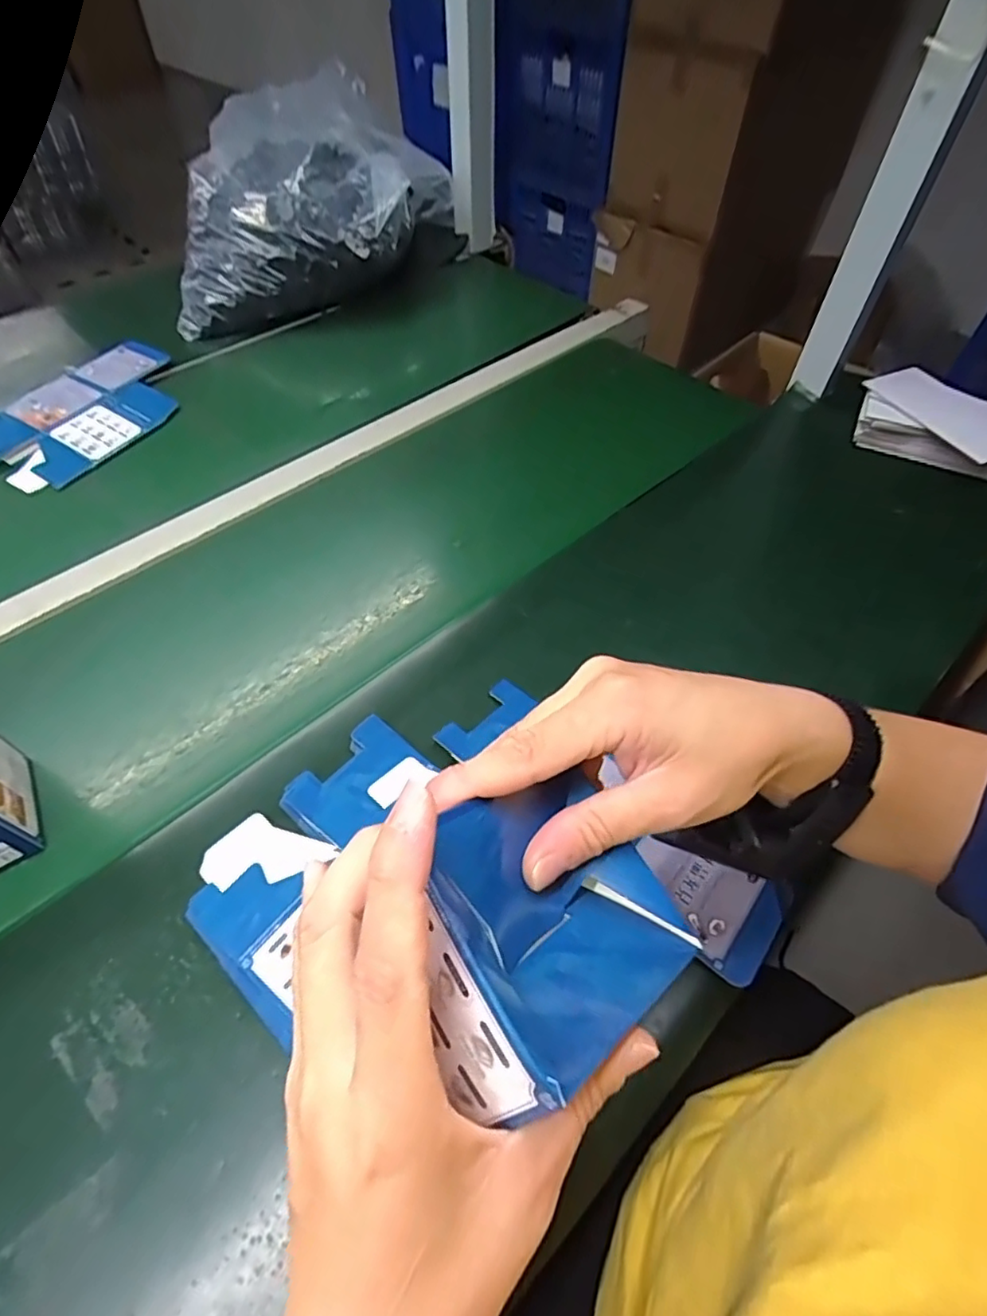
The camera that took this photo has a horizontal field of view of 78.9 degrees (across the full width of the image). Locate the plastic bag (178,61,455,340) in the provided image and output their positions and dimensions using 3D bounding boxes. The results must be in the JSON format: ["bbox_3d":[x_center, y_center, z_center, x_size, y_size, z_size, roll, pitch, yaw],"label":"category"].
[{"bbox_3d":[-0.239,-0.594,0.792,0.260,0.169,0.391,14,56,12],"label":"plastic bag"}]

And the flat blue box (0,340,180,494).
[{"bbox_3d":[-0.453,-0.276,0.668,0.155,0.011,0.225,31,63,15],"label":"flat blue box"}]

